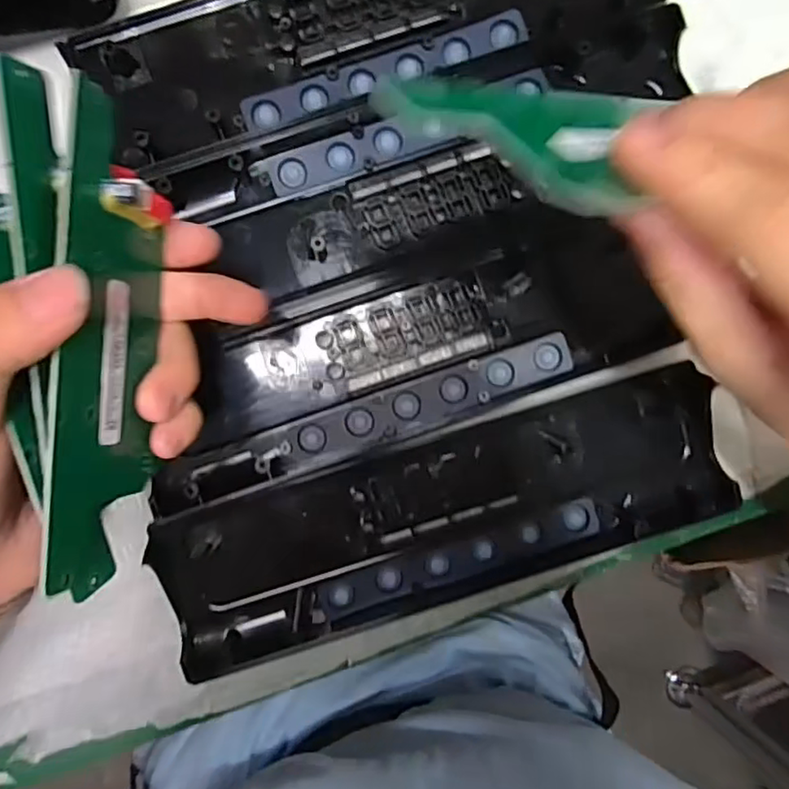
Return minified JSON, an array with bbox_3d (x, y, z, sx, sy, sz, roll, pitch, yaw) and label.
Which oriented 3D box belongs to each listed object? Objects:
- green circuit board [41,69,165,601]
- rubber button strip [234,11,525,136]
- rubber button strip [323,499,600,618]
[{"bbox_3d":[-0.085,-0.012,0.185,0.008,0.052,0.139,3,89,5],"label":"green circuit board"},{"bbox_3d":[-0.004,-0.141,0.269,0.126,0.006,0.016,-21,92,-4],"label":"rubber button strip"},{"bbox_3d":[0.031,0.073,0.276,0.126,0.004,0.014,-16,92,-4],"label":"rubber button strip"}]

